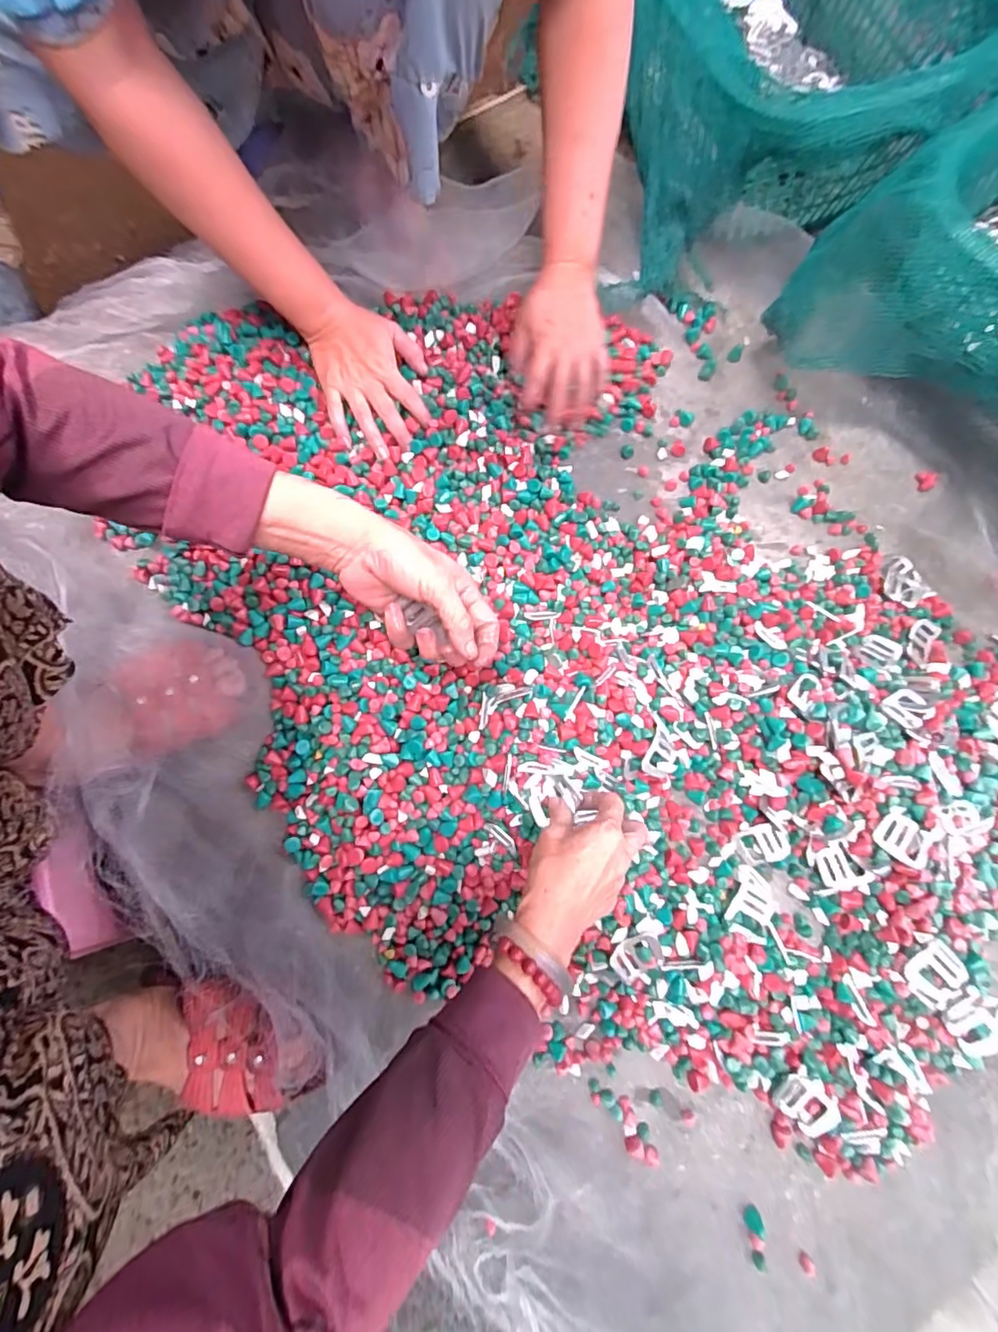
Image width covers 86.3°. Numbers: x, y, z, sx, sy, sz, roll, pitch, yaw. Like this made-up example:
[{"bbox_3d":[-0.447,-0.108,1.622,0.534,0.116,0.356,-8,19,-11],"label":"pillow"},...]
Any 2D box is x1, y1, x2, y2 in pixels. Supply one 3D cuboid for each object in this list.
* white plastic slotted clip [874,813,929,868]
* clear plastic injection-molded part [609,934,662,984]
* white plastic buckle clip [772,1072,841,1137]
[{"bbox_3d":[0.348,0.148,0.454,0.045,0.006,0.035,36,83,14],"label":"white plastic slotted clip"},{"bbox_3d":[0.116,0.247,0.448,0.047,0.008,0.032,-36,91,12],"label":"clear plastic injection-molded part"},{"bbox_3d":[0.251,0.357,0.433,0.044,0.010,0.038,40,81,8],"label":"white plastic buckle clip"}]

